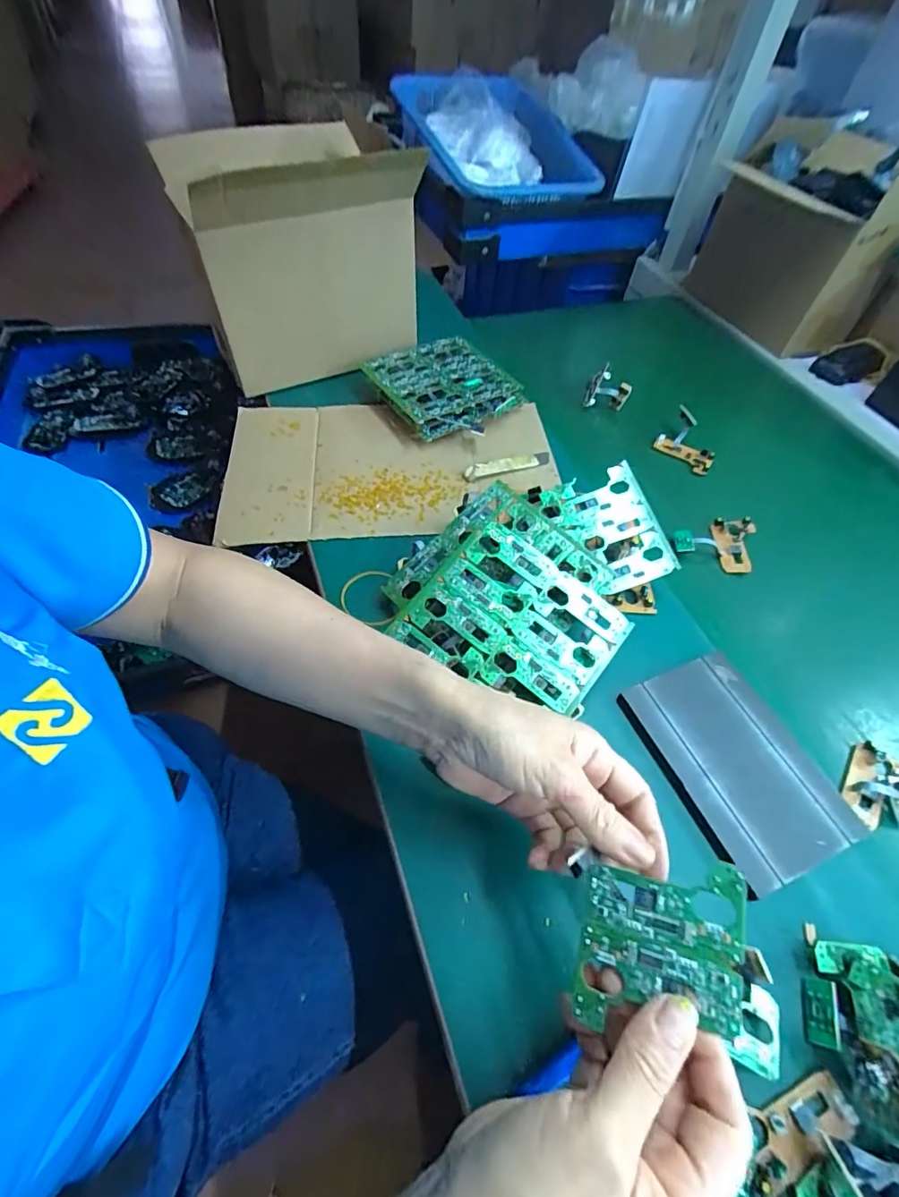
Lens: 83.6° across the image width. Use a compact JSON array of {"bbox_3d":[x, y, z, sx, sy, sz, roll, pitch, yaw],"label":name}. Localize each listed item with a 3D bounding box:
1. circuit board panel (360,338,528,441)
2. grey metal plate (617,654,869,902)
[{"bbox_3d":[-0.005,-0.252,0.593,0.145,0.026,0.156,-31,62,-21],"label":"circuit board panel"},{"bbox_3d":[0.209,0.117,0.366,0.102,0.015,0.147,-17,56,-16],"label":"grey metal plate"}]

